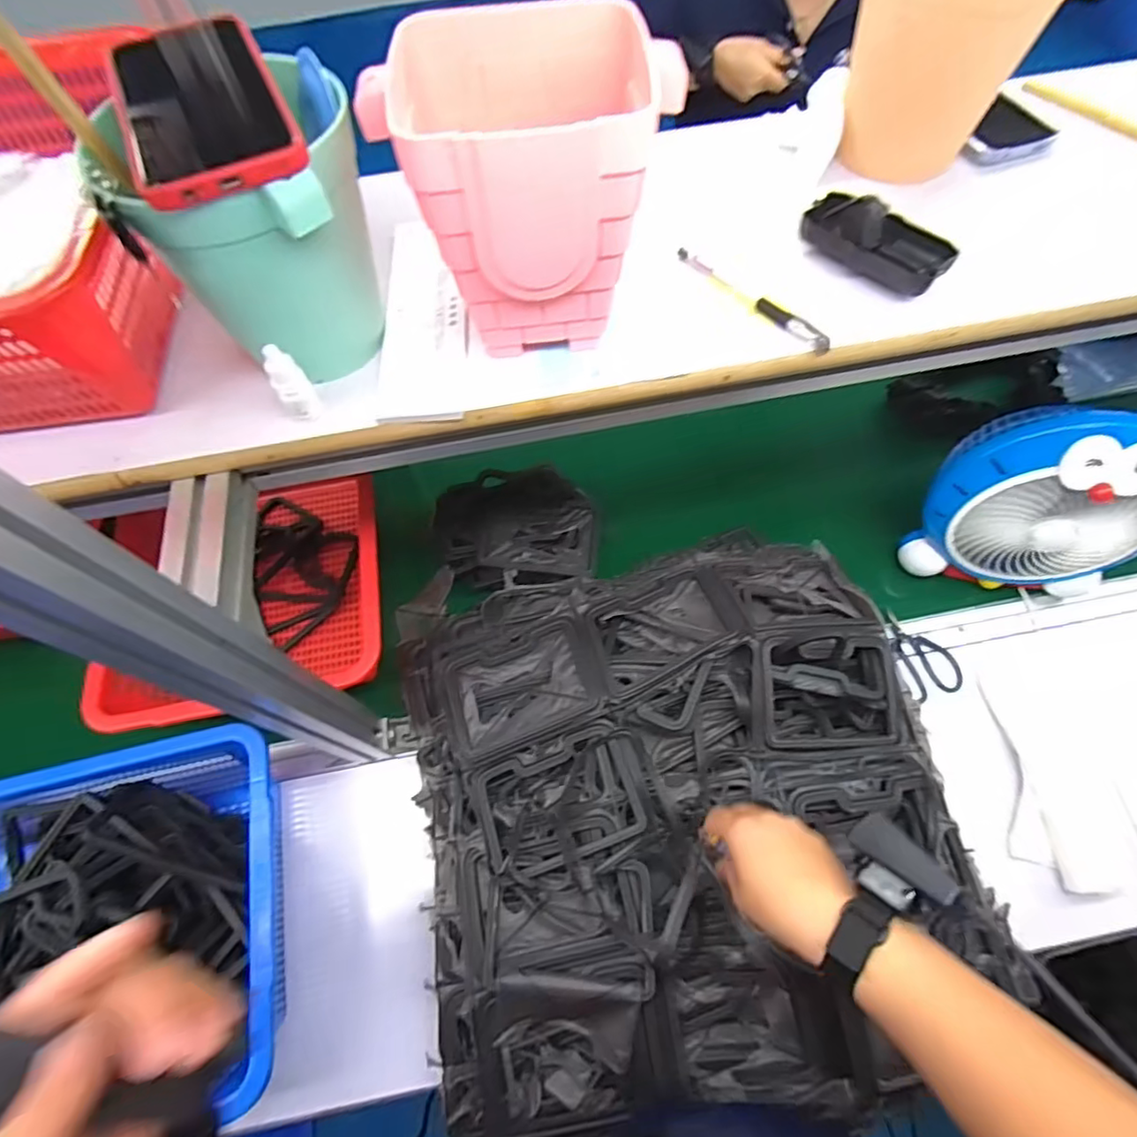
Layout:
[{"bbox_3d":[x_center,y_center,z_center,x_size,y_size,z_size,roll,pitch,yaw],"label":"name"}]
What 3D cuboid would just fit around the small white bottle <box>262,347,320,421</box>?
[{"bbox_3d":[-0.184,-0.123,0.383,0.017,0.052,0.018,-1,64,2],"label":"small white bottle"}]

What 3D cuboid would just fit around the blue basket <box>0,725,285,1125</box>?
[{"bbox_3d":[-0.458,0.344,0.534,0.394,0.140,0.309,-11,64,-3],"label":"blue basket"}]

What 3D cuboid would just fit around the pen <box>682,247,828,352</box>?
[{"bbox_3d":[0.137,-0.206,0.439,0.017,0.008,0.145,-39,69,-15],"label":"pen"}]

